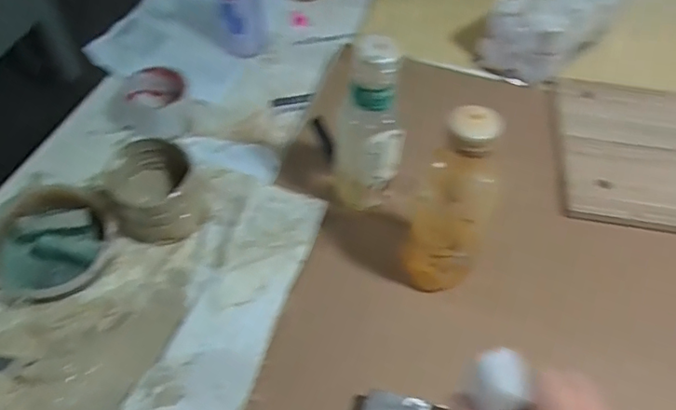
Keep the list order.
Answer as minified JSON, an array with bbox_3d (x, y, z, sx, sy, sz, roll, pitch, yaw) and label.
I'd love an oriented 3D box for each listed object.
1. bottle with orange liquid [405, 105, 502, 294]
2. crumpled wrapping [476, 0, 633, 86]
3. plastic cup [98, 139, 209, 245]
[{"bbox_3d":[0.103,0.004,0.491,0.064,0.197,0.057,21,56,13],"label":"bottle with orange liquid"},{"bbox_3d":[0.303,-0.252,0.764,0.202,0.119,0.098,-34,61,-24],"label":"crumpled wrapping"},{"bbox_3d":[-0.197,-0.015,0.590,0.091,0.074,0.083,-22,57,-17],"label":"plastic cup"}]

